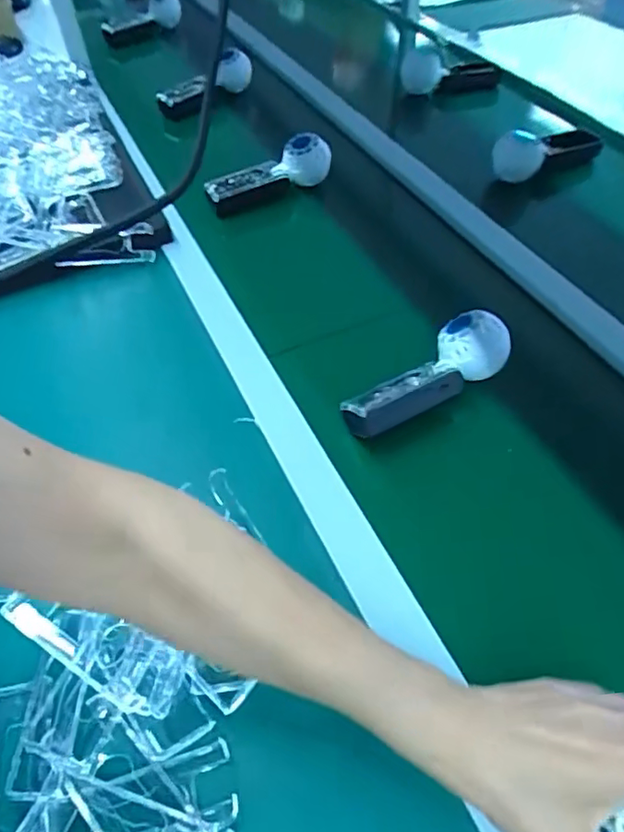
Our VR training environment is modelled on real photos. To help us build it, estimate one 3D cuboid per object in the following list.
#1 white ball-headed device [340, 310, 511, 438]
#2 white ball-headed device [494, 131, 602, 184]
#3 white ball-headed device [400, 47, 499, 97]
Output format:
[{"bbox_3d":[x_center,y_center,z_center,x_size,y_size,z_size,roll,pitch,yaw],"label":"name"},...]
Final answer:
[{"bbox_3d":[0.097,-0.037,0.492,0.160,0.053,0.061,-27,57,-18],"label":"white ball-headed device"},{"bbox_3d":[0.306,-0.354,0.736,0.140,0.048,0.058,-13,53,-8],"label":"white ball-headed device"},{"bbox_3d":[0.222,-0.553,0.903,0.152,0.062,0.071,8,53,8],"label":"white ball-headed device"}]

